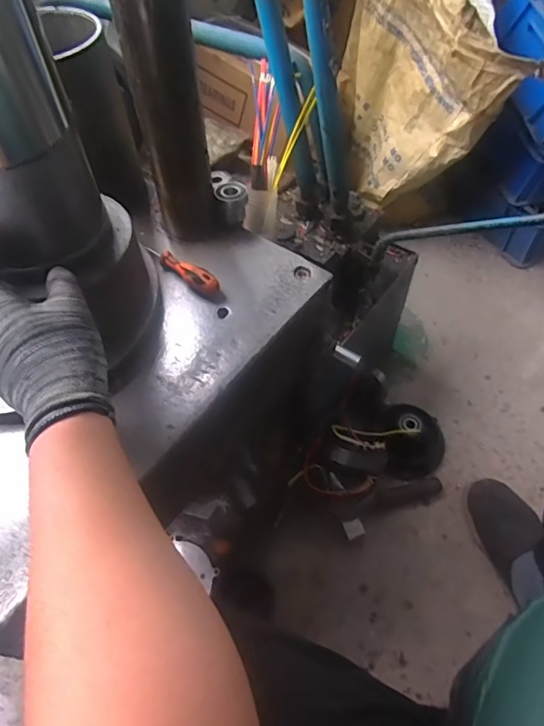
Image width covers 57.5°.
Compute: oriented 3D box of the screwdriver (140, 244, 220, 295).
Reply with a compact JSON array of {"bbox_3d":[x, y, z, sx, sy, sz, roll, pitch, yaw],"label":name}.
[{"bbox_3d":[-0.107,-0.111,0.544,0.125,0.019,0.020,37,64,24],"label":"screwdriver"}]

